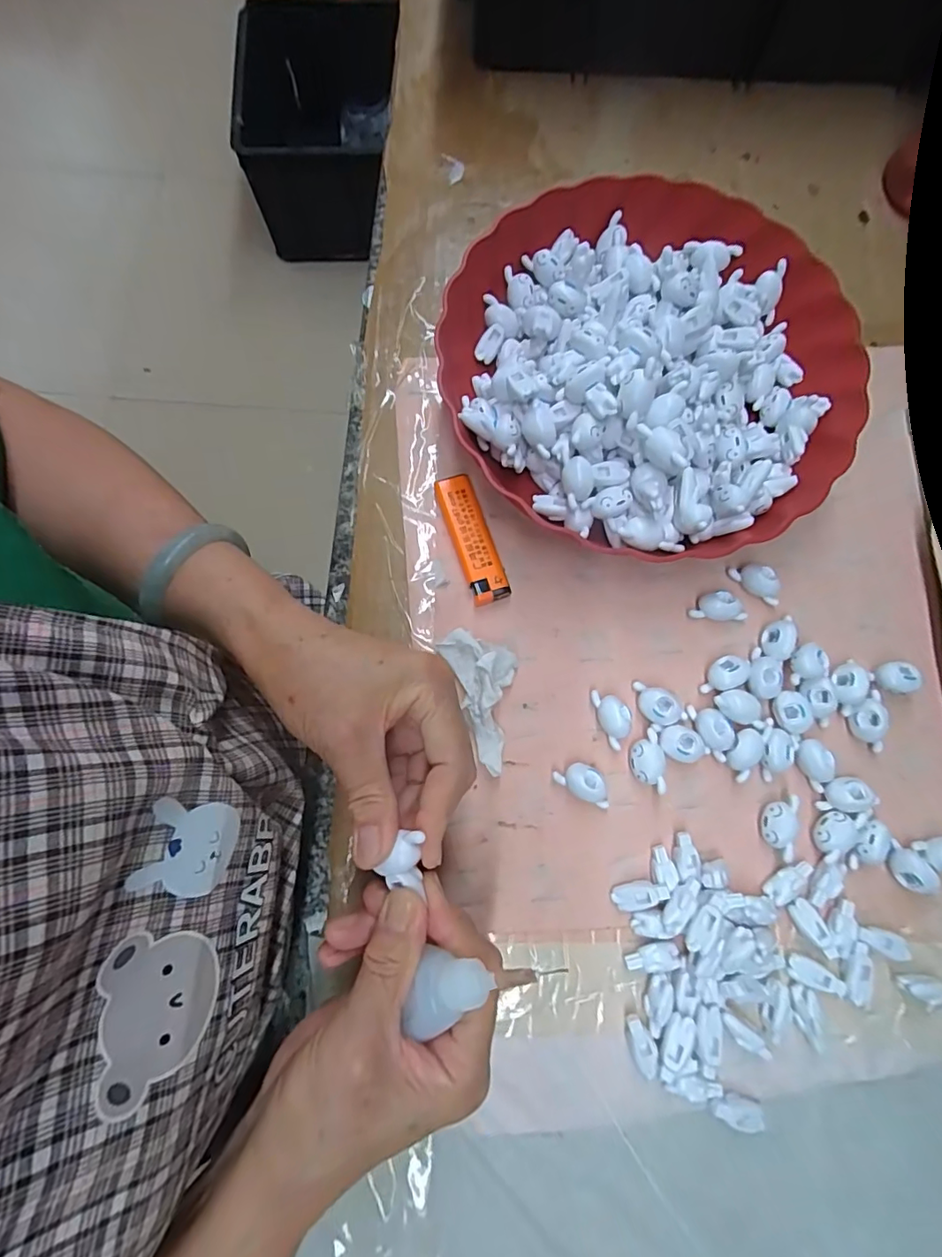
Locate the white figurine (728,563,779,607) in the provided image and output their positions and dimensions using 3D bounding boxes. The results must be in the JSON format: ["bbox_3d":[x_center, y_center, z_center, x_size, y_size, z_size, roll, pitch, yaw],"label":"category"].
[{"bbox_3d":[0.175,-0.028,0.317,0.033,0.017,0.015,43,80,8],"label":"white figurine"}]

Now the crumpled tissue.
[{"bbox_3d":[0.011,0.036,0.293,0.037,0.021,0.079,-21,79,-5],"label":"crumpled tissue"}]

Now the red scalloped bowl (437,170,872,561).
[{"bbox_3d":[0.113,-0.163,0.318,0.236,0.066,0.242,0,78,-1],"label":"red scalloped bowl"}]

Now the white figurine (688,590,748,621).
[{"bbox_3d":[0.148,-0.013,0.312,0.032,0.016,0.016,-4,78,-2],"label":"white figurine"}]

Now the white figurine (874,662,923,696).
[{"bbox_3d":[0.249,0.030,0.305,0.019,0.013,0.019,-14,78,-4],"label":"white figurine"}]

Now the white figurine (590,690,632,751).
[{"bbox_3d":[0.081,0.051,0.296,0.017,0.013,0.033,-15,78,-4],"label":"white figurine"}]

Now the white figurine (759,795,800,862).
[{"bbox_3d":[0.168,0.109,0.287,0.016,0.015,0.033,10,78,1],"label":"white figurine"}]

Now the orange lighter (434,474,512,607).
[{"bbox_3d":[0.001,-0.053,0.317,0.022,0.015,0.079,-19,79,-5],"label":"orange lighter"}]

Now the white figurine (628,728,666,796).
[{"bbox_3d":[0.098,0.075,0.291,0.018,0.014,0.033,-8,78,-3],"label":"white figurine"}]

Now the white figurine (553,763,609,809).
[{"bbox_3d":[0.063,0.085,0.286,0.032,0.017,0.017,38,80,7],"label":"white figurine"}]

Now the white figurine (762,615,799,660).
[{"bbox_3d":[0.183,0.006,0.308,0.015,0.015,0.029,28,79,5],"label":"white figurine"}]

